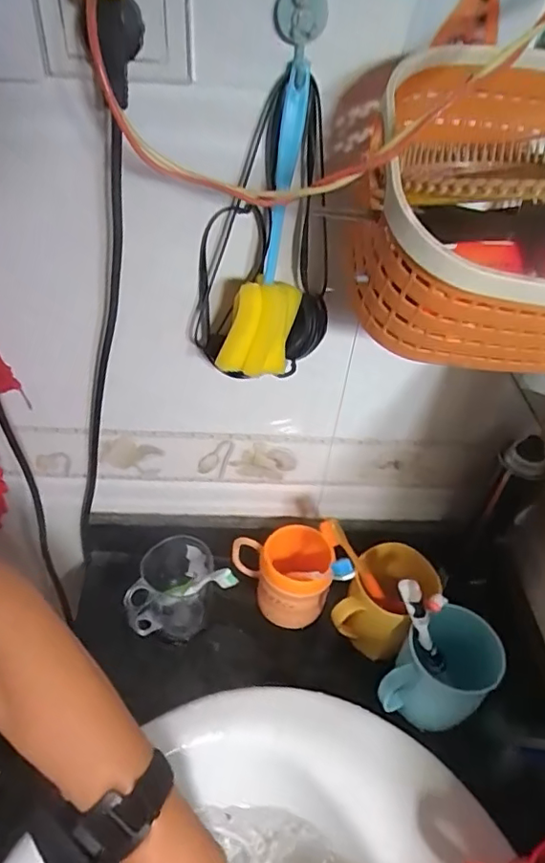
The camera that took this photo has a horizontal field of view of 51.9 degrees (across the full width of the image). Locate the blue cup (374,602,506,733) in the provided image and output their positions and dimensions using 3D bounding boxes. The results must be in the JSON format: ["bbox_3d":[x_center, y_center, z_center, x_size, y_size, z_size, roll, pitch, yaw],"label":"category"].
[{"bbox_3d":[0.156,0.227,0.524,0.082,0.096,0.091,27,47,19],"label":"blue cup"}]

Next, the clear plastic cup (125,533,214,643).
[{"bbox_3d":[-0.103,0.163,0.578,0.077,0.091,0.077,4,44,-4],"label":"clear plastic cup"}]

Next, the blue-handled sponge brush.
[{"bbox_3d":[-0.005,-0.132,0.388,0.054,0.194,0.053,4,44,-3],"label":"blue-handled sponge brush"}]

